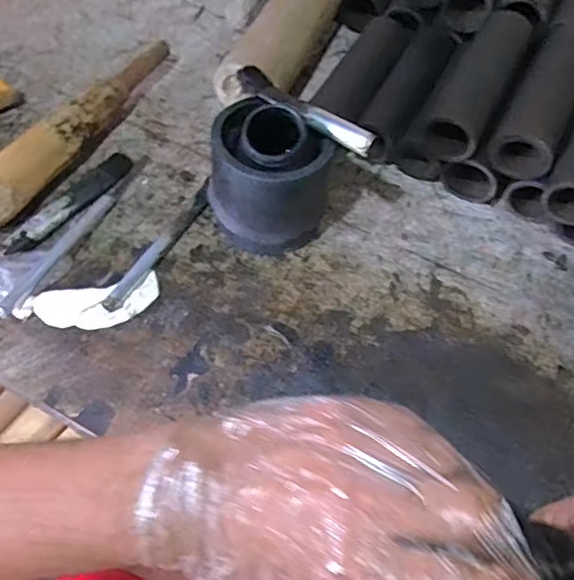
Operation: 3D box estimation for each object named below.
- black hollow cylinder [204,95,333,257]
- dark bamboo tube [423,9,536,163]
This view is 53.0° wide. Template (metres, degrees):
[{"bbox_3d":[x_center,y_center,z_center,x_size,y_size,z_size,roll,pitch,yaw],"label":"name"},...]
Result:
[{"bbox_3d":[-0.021,-0.097,0.508,0.105,0.117,0.089,31,63,14],"label":"black hollow cylinder"},{"bbox_3d":[0.187,-0.201,0.565,0.050,0.050,0.171,26,75,11],"label":"dark bamboo tube"}]

